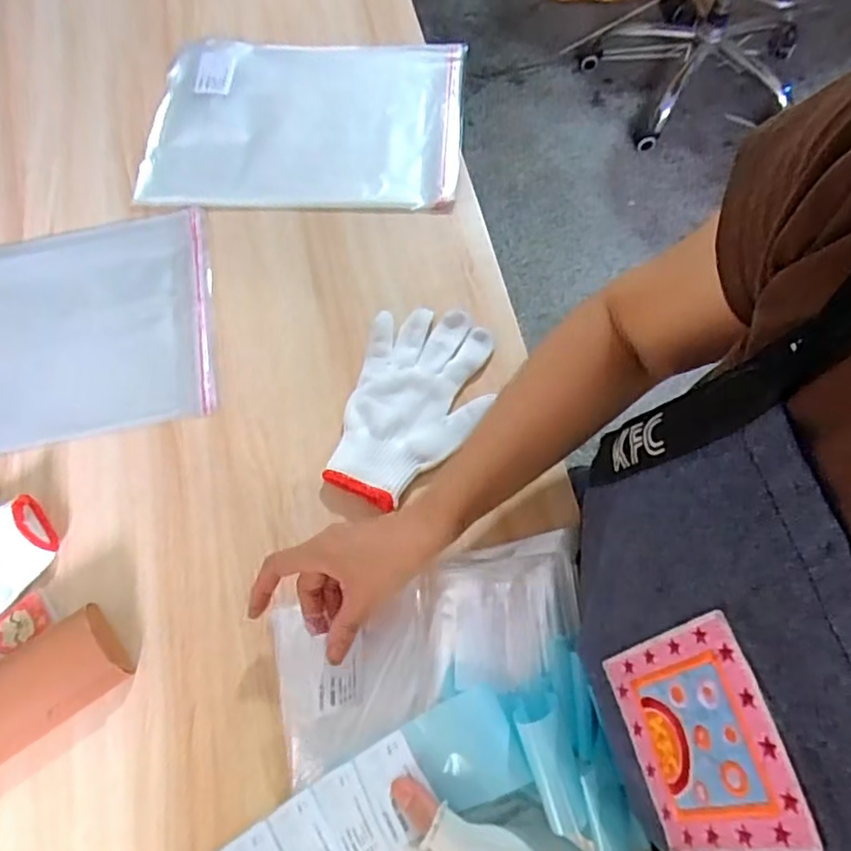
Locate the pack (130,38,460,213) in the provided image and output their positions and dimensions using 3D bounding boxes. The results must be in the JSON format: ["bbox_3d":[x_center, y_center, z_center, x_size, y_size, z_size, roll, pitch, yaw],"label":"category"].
[{"bbox_3d":[-0.136,-0.332,0.684,0.341,0.026,0.215,2,78,5],"label":"pack"}]

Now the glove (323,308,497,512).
[{"bbox_3d":[-0.009,-0.017,0.553,0.114,0.025,0.190,12,67,8],"label":"glove"}]

